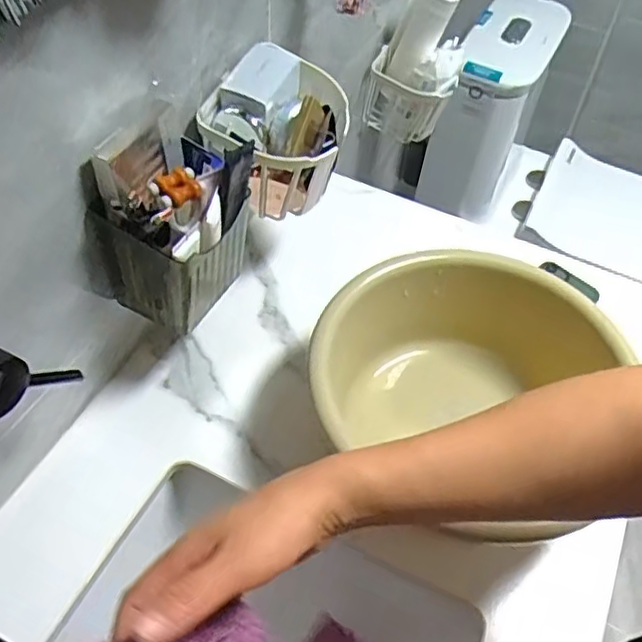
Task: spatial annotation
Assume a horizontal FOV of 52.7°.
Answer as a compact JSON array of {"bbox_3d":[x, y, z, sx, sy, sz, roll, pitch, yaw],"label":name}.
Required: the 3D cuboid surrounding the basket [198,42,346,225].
[{"bbox_3d":[-0.043,-0.180,0.636,0.126,0.129,0.123,14,52,5],"label":"basket"}]

